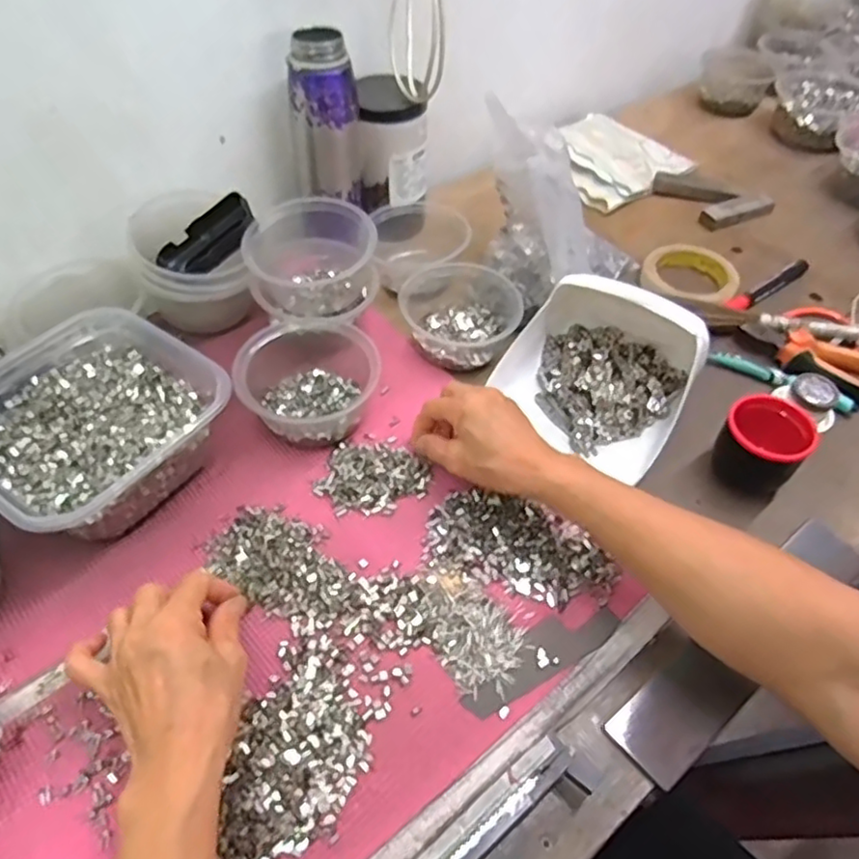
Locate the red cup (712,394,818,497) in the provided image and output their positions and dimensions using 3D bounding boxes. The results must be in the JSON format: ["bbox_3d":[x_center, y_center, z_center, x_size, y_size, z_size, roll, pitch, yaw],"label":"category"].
[{"bbox_3d":[0.269,0.012,0.527,0.064,0.056,0.072,31,56,23],"label":"red cup"}]

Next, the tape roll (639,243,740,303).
[{"bbox_3d":[0.285,-0.168,0.704,0.094,0.023,0.093,1,49,-1],"label":"tape roll"}]

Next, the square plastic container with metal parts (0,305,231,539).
[{"bbox_3d":[-0.273,-0.006,0.513,0.187,0.073,0.174,31,57,21],"label":"square plastic container with metal parts"}]

